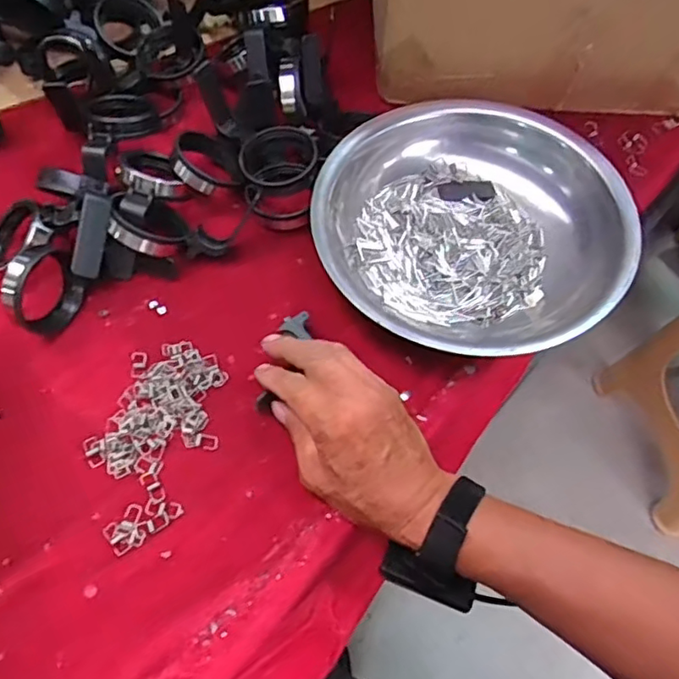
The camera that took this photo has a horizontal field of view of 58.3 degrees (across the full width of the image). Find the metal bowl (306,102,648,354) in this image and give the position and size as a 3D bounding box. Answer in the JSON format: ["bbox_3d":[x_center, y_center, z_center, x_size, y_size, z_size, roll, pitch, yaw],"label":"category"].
[{"bbox_3d":[0.105,-0.087,0.508,0.251,0.075,0.221,7,62,5],"label":"metal bowl"}]

